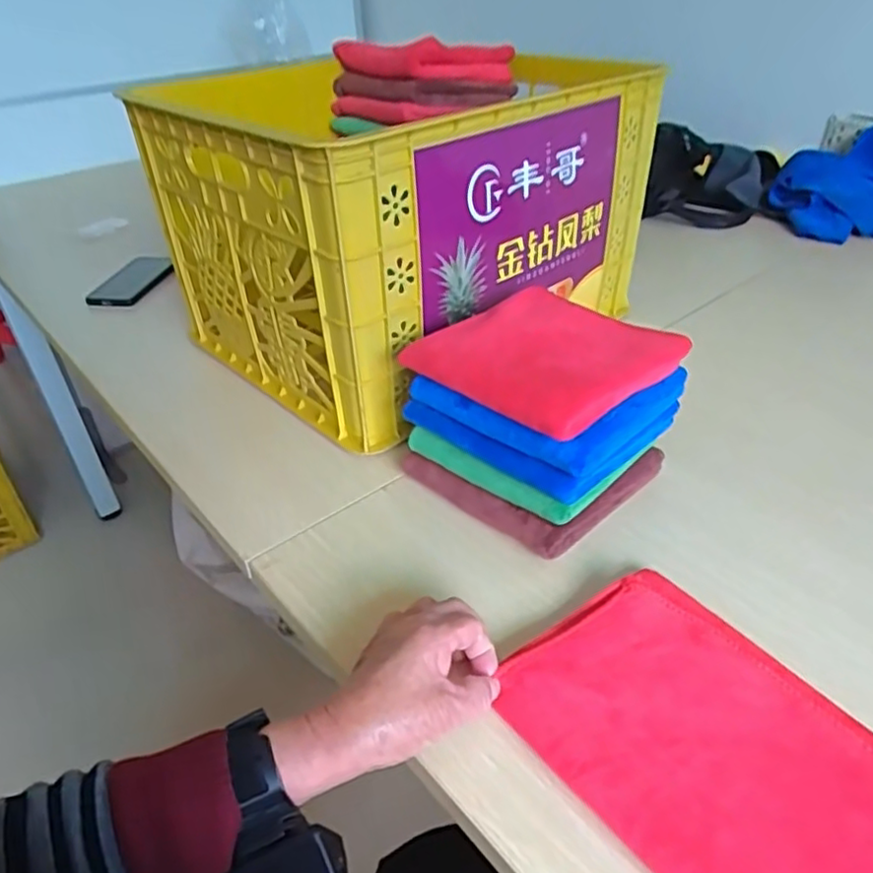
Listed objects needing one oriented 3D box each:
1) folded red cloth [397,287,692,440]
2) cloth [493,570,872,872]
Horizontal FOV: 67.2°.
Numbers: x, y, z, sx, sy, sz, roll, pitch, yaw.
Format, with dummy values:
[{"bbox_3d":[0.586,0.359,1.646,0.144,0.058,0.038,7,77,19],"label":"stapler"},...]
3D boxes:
[{"bbox_3d":[0.082,-0.069,0.524,0.153,0.025,0.161,-30,44,-33],"label":"folded red cloth"},{"bbox_3d":[0.196,0.195,0.341,0.166,0.025,0.330,-26,42,-30],"label":"cloth"}]

